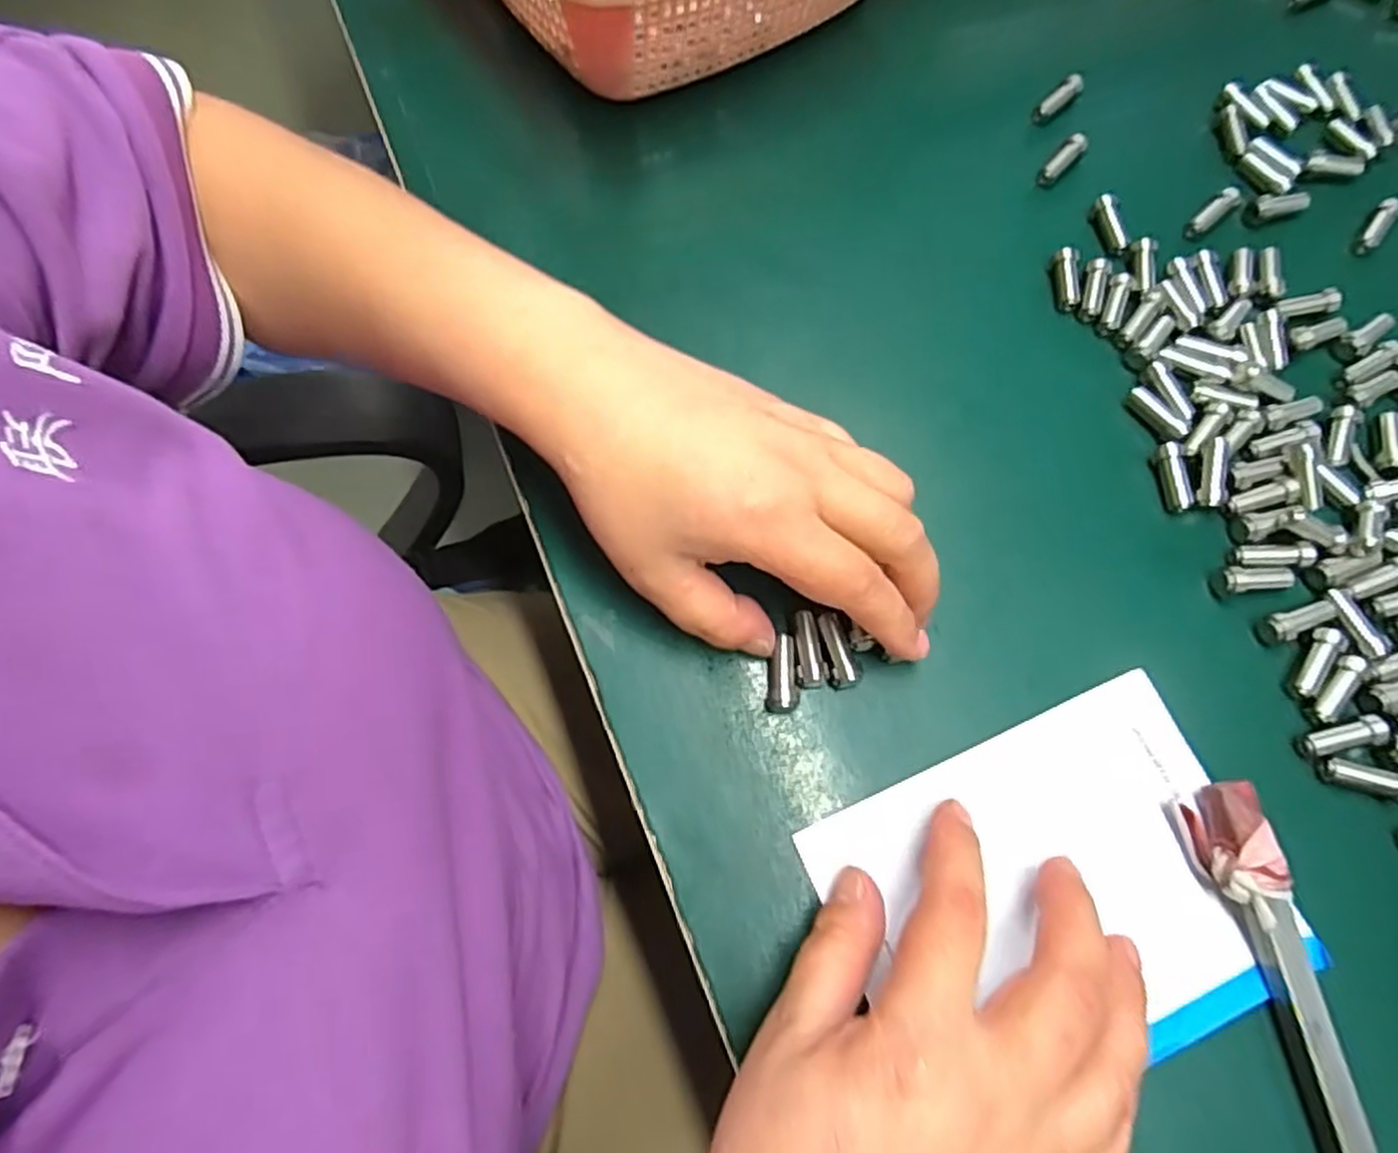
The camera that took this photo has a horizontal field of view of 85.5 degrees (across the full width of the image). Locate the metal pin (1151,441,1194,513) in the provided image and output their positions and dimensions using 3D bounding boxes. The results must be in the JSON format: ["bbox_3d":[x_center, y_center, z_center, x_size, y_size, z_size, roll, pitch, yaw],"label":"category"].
[{"bbox_3d":[0.187,-0.039,0.299,0.009,0.006,0.027,-9,81,0],"label":"metal pin"}]

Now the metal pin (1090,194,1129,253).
[{"bbox_3d":[0.187,-0.159,0.343,0.010,0.011,0.027,-17,84,-3],"label":"metal pin"}]

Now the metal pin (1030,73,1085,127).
[{"bbox_3d":[0.175,-0.232,0.368,0.033,0.008,0.009,-41,73,-12],"label":"metal pin"}]

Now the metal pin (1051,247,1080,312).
[{"bbox_3d":[0.161,-0.130,0.331,0.010,0.009,0.028,2,69,4],"label":"metal pin"}]

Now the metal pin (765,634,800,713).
[{"bbox_3d":[0.031,0.035,0.270,0.011,0.012,0.028,3,77,4],"label":"metal pin"}]

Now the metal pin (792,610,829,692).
[{"bbox_3d":[0.039,0.027,0.275,0.011,0.012,0.026,-6,69,0],"label":"metal pin"}]

